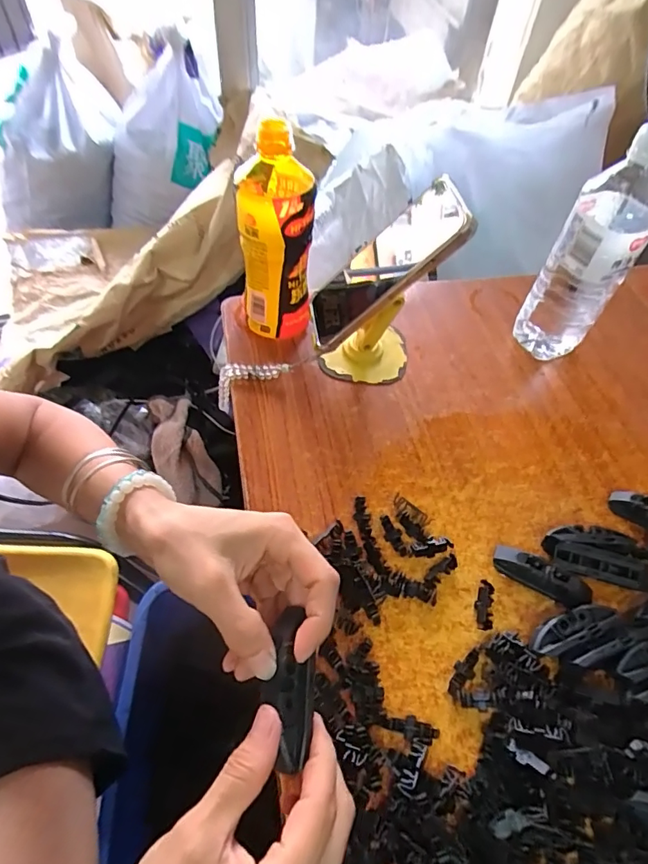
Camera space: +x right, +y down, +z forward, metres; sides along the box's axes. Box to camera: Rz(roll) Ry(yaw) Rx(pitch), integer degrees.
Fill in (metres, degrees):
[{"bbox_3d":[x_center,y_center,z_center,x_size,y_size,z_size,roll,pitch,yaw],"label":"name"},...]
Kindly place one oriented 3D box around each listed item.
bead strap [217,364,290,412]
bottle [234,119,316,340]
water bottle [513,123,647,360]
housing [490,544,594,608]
[{"bbox_3d":[-0.075,-0.052,0.471,0.088,0.040,0.019,-20,53,17],"label":"bead strap"},{"bbox_3d":[-0.043,-0.178,0.442,0.062,0.187,0.075,1,54,-4],"label":"bottle"},{"bbox_3d":[0.247,-0.162,0.440,0.067,0.212,0.066,31,57,17],"label":"water bottle"},{"bbox_3d":[0.162,0.108,0.358,0.069,0.021,0.022,27,56,14],"label":"housing"}]

